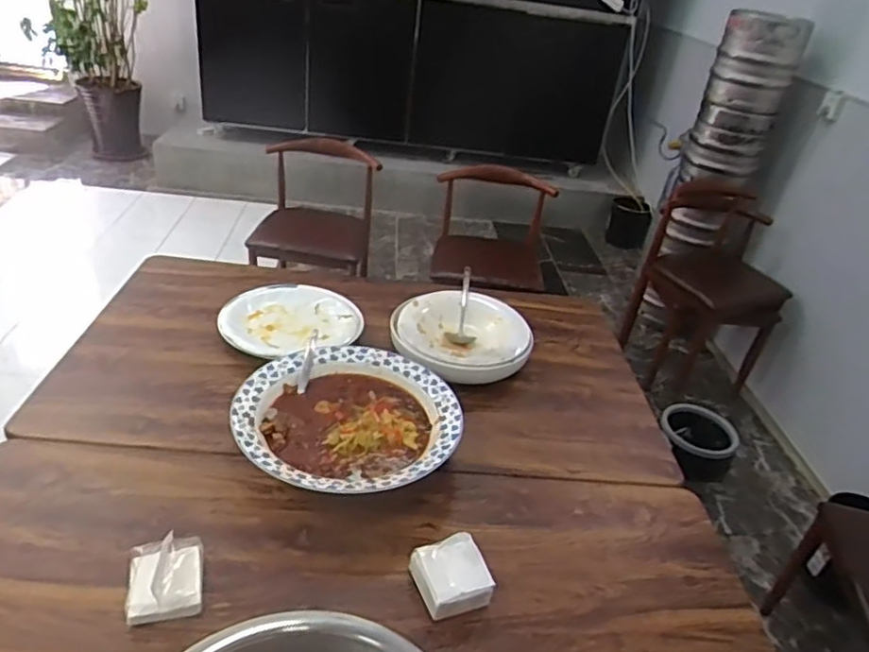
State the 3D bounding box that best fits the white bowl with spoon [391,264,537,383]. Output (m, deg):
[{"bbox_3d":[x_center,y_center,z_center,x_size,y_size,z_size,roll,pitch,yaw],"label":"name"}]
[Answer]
[{"bbox_3d":[0.060,0.018,1.369,0.302,0.094,0.286,6,32,-4],"label":"white bowl with spoon"}]

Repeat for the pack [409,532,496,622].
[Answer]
[{"bbox_3d":[0.024,0.348,0.874,0.092,0.050,0.101,-11,36,-27],"label":"pack"}]

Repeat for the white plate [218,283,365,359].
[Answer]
[{"bbox_3d":[-0.313,-0.015,1.371,0.282,0.038,0.282,6,32,-4],"label":"white plate"}]

